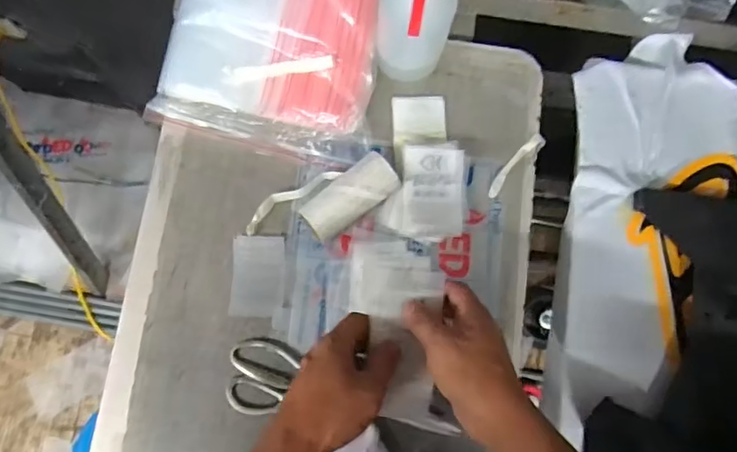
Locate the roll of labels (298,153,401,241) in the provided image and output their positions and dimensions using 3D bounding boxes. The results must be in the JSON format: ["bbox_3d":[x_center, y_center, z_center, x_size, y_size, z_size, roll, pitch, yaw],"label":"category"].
[{"bbox_3d":[-0.019,-0.030,0.541,0.099,0.041,0.046,-37,83,-7],"label":"roll of labels"}]

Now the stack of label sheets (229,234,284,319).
[{"bbox_3d":[-0.113,0.052,0.548,0.052,0.009,0.083,3,80,-1],"label":"stack of label sheets"}]

